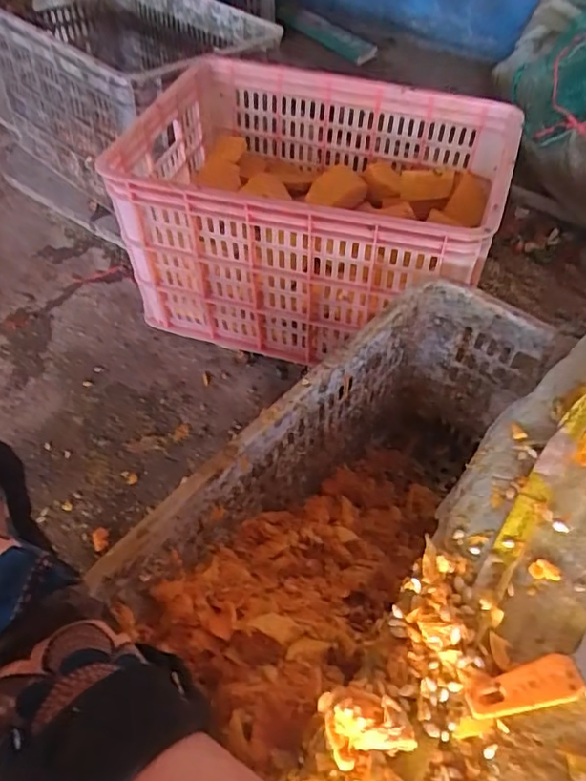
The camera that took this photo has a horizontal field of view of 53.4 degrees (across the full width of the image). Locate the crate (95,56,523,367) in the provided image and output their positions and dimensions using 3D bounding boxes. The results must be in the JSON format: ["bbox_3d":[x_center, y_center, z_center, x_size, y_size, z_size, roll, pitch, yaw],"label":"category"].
[{"bbox_3d":[0.023,-0.267,0.892,0.511,0.314,0.350,14,55,11],"label":"crate"}]

